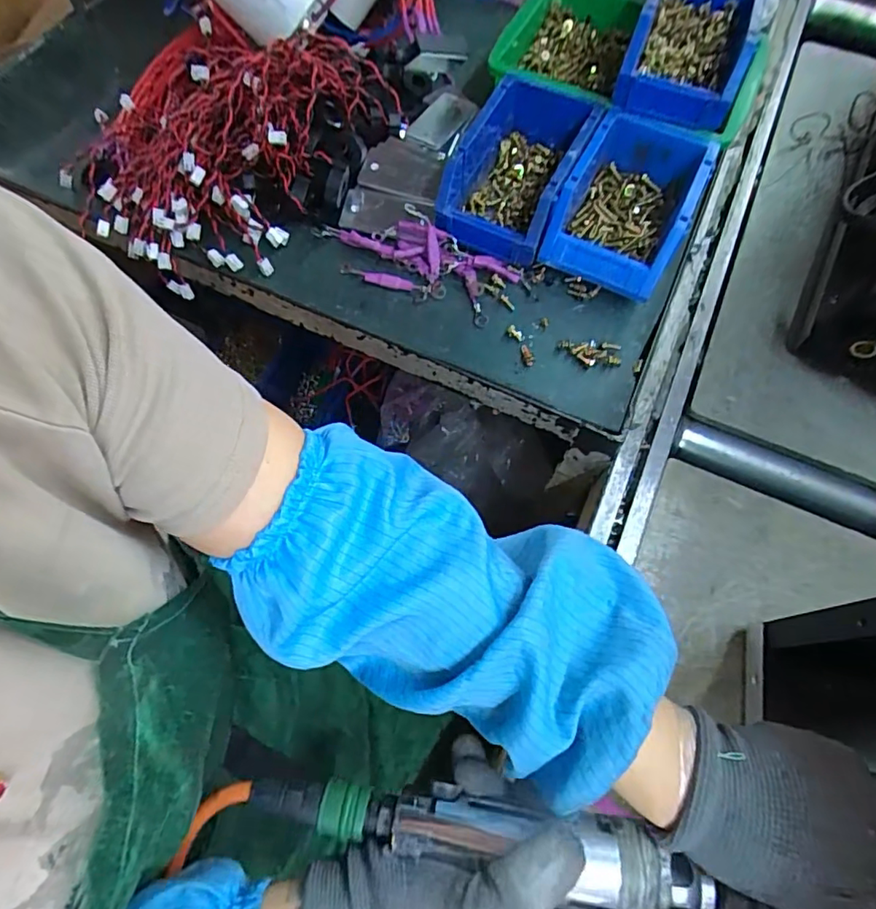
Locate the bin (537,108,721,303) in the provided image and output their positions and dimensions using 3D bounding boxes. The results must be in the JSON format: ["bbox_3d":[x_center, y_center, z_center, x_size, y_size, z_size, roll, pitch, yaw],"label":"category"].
[{"bbox_3d":[0.178,-0.233,0.505,0.114,0.069,0.164,23,68,9],"label":"bin"}]

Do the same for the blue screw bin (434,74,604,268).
[{"bbox_3d":[0.078,-0.274,0.519,0.103,0.073,0.186,25,68,10],"label":"blue screw bin"}]

